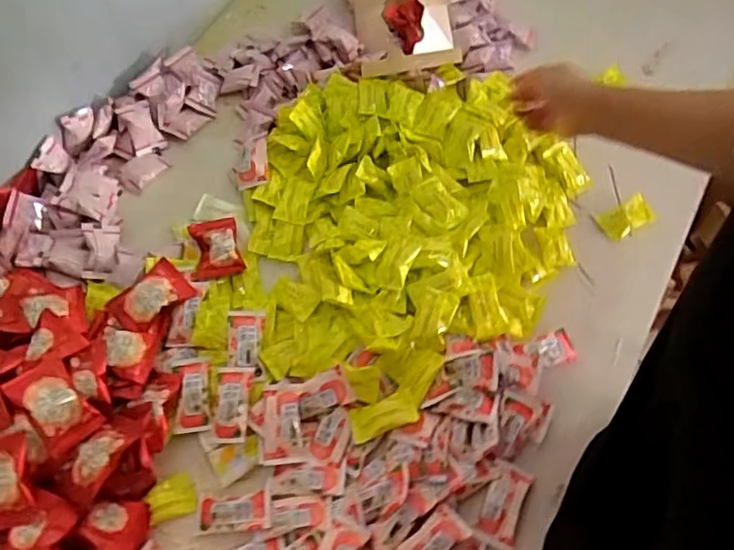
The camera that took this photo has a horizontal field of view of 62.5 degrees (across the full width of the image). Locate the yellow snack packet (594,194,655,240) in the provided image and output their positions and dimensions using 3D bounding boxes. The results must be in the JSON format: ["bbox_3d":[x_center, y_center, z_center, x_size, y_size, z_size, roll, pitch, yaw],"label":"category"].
[{"bbox_3d":[0.301,-0.067,0.703,0.063,0.008,0.038,-23,65,-10],"label":"yellow snack packet"}]

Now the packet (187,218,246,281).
[{"bbox_3d":[-0.172,-0.032,0.680,0.054,0.015,0.072,-14,64,-6],"label":"packet"}]

